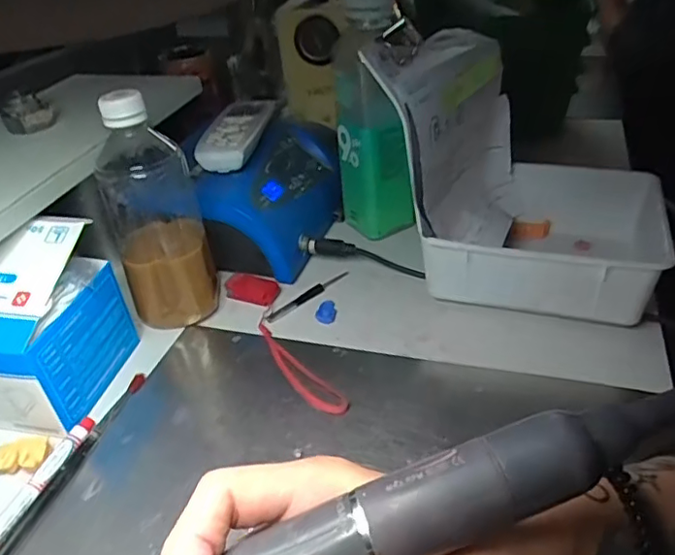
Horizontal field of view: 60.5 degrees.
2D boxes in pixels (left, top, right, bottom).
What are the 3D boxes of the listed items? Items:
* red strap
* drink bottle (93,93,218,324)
[{"bbox_3d":[-0.032,0.068,0.431,0.020,0.004,0.117,-27,41,-27],"label":"red strap"},{"bbox_3d":[-0.143,-0.046,0.451,0.069,0.184,0.057,-14,37,-11],"label":"drink bottle"}]

